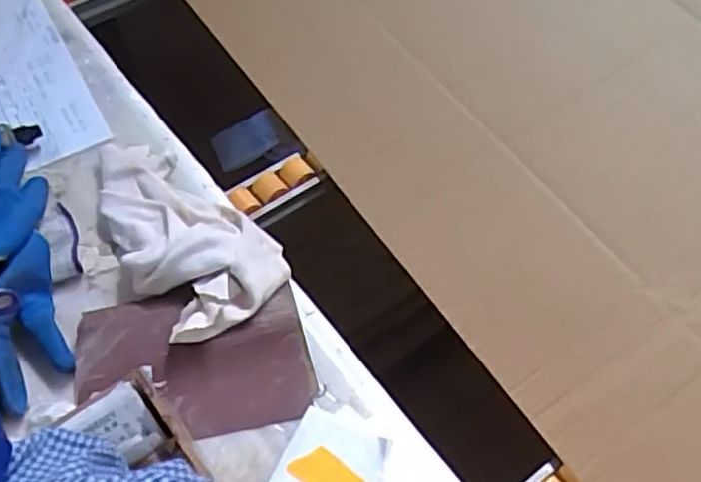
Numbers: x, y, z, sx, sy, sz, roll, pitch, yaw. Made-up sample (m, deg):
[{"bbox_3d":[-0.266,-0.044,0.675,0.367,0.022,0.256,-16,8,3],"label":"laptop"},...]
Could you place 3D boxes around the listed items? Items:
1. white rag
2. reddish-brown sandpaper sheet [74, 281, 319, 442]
[{"bbox_3d":[-0.137,-0.014,0.529,0.097,0.035,0.199,-33,63,-21],"label":"white rag"},{"bbox_3d":[-0.111,0.085,0.484,0.160,0.016,0.105,-9,68,-6],"label":"reddish-brown sandpaper sheet"}]

